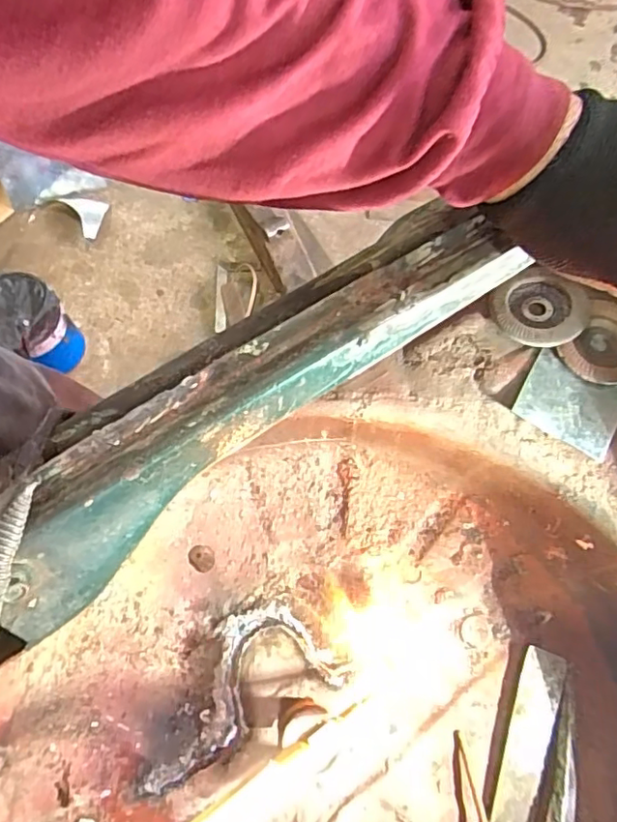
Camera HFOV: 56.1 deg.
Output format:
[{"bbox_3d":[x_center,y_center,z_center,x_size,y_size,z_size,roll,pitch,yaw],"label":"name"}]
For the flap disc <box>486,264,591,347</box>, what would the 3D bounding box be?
[{"bbox_3d":[0.215,-0.095,0.536,0.084,0.020,0.077,0,67,1],"label":"flap disc"}]

